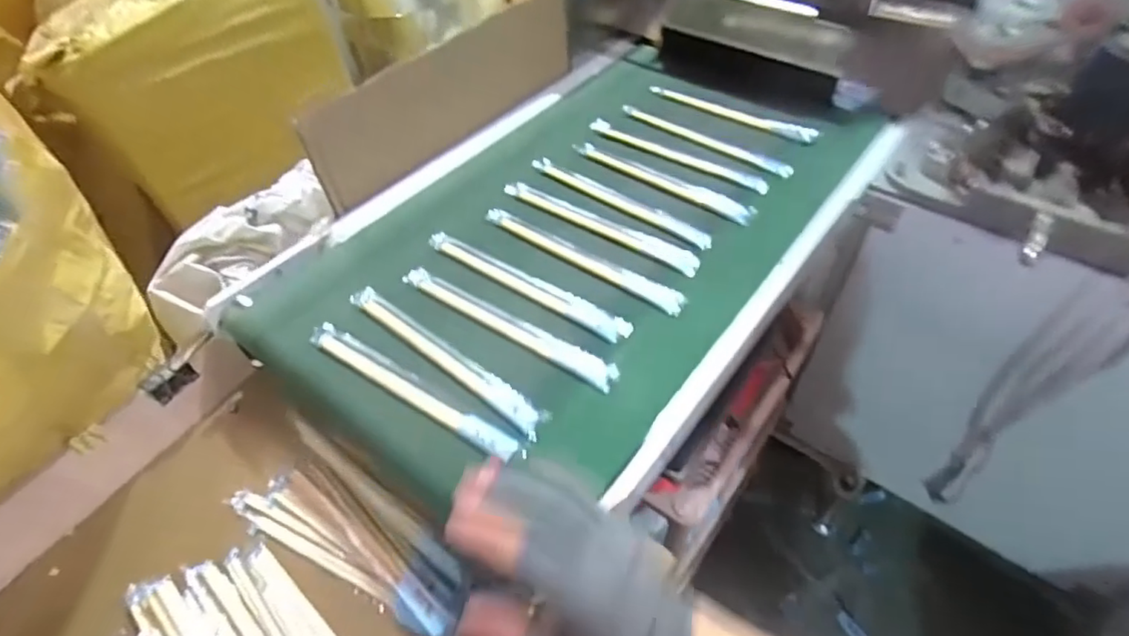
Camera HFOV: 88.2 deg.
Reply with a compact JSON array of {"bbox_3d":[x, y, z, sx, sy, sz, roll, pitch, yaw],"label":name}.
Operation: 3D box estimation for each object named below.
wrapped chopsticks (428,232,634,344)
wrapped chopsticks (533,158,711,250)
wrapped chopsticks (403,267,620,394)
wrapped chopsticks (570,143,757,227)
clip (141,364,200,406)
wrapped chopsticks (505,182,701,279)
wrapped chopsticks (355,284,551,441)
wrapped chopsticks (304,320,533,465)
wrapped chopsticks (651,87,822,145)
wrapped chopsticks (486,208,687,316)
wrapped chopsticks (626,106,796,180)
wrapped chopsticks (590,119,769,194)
[{"bbox_3d":[-0.039,-0.034,0.554,0.228,0.006,0.028,28,56,24],"label":"wrapped chopsticks"},{"bbox_3d":[0.060,-0.128,0.636,0.226,0.011,0.028,30,57,26],"label":"wrapped chopsticks"},{"bbox_3d":[-0.054,0.005,0.521,0.227,0.006,0.026,25,55,23],"label":"wrapped chopsticks"},{"bbox_3d":[0.111,-0.156,0.657,0.221,0.007,0.030,30,57,26],"label":"wrapped chopsticks"},{"bbox_3d":[-0.385,0.060,0.568,0.018,0.031,0.043,17,52,17],"label":"clip"},{"bbox_3d":[0.036,-0.098,0.609,0.230,0.008,0.028,27,55,24],"label":"wrapped chopsticks"},{"bbox_3d":[-0.104,0.031,0.500,0.227,0.005,0.025,31,57,27],"label":"wrapped chopsticks"},{"bbox_3d":[-0.126,0.057,0.479,0.221,0.008,0.023,25,55,23],"label":"wrapped chopsticks"},{"bbox_3d":[0.215,-0.264,0.748,0.224,0.013,0.028,30,57,26],"label":"wrapped chopsticks"},{"bbox_3d":[0.016,-0.061,0.577,0.228,0.009,0.027,29,56,25],"label":"wrapped chopsticks"},{"bbox_3d":[0.168,-0.219,0.705,0.236,0.013,0.021,36,59,29],"label":"wrapped chopsticks"},{"bbox_3d":[0.131,-0.194,0.693,0.232,0.008,0.027,27,56,24],"label":"wrapped chopsticks"}]

